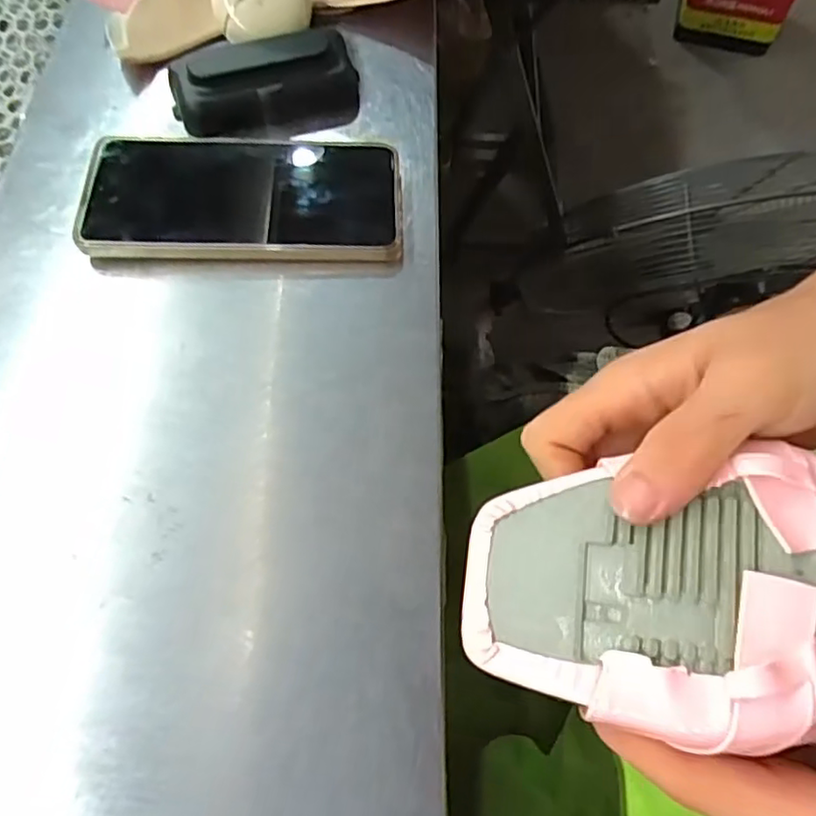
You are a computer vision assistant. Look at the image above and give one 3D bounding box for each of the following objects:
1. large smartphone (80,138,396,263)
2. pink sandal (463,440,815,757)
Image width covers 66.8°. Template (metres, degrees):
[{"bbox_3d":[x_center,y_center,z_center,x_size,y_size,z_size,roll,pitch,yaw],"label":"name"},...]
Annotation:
[{"bbox_3d":[-0.086,-0.113,0.330,0.160,0.017,0.080,-2,65,-1],"label":"large smartphone"},{"bbox_3d":[0.138,0.056,0.191,0.236,0.034,0.082,1,65,4],"label":"pink sandal"}]

